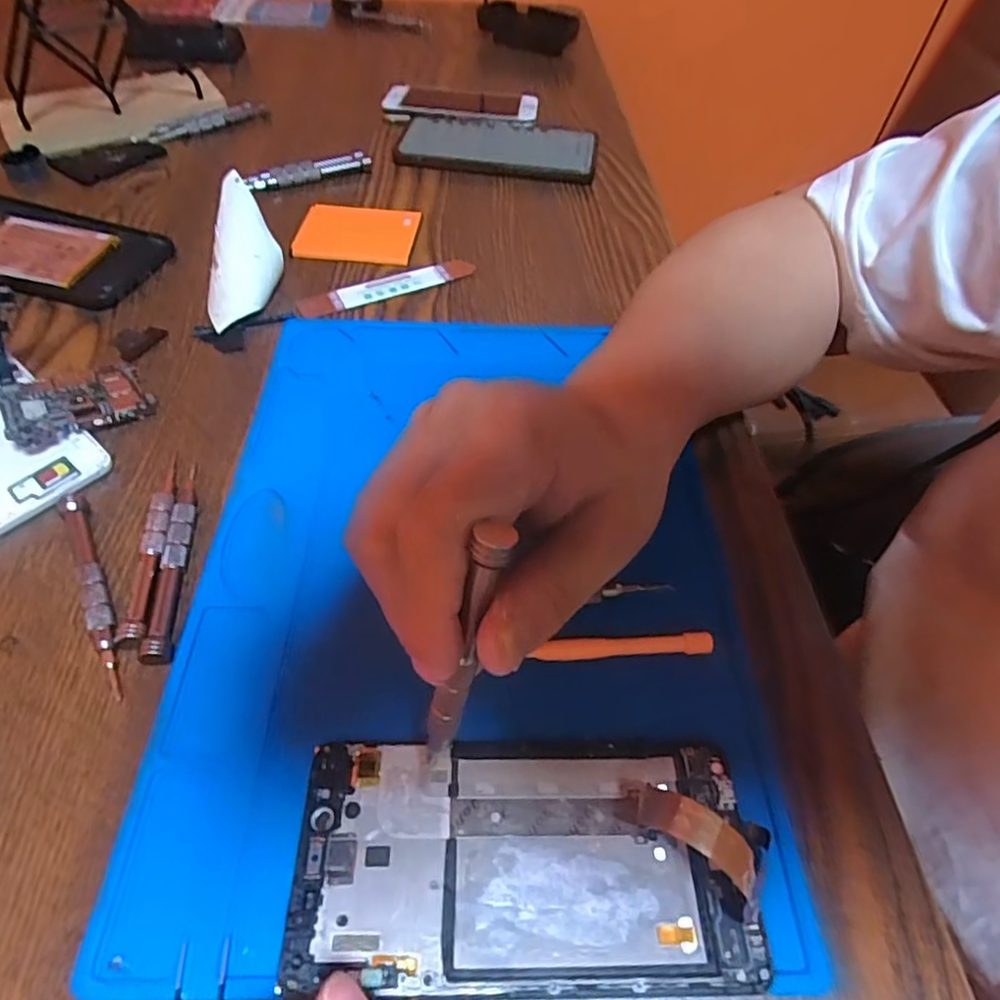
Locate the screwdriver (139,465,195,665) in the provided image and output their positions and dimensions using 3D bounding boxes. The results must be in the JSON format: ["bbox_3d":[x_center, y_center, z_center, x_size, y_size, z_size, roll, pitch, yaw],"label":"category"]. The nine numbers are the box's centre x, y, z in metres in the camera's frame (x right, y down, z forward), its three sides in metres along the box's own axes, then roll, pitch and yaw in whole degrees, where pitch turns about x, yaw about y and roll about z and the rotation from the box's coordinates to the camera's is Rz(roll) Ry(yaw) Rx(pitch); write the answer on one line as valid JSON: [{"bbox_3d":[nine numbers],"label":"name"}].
[{"bbox_3d":[-0.142,0.023,0.275,0.010,0.009,0.100,-4,53,-6],"label":"screwdriver"}]

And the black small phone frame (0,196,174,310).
[{"bbox_3d":[-0.307,-0.166,0.409,0.168,0.010,0.078,15,54,9],"label":"black small phone frame"}]

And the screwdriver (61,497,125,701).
[{"bbox_3d":[-0.170,0.037,0.263,0.010,0.010,0.102,-25,58,-20],"label":"screwdriver"}]

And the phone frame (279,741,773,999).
[{"bbox_3d":[0.009,0.118,0.207,0.147,0.004,0.071,2,53,-2],"label":"phone frame"}]

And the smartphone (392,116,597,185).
[{"bbox_3d":[-0.002,-0.293,0.517,0.159,0.010,0.079,10,53,5],"label":"smartphone"}]

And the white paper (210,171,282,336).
[{"bbox_3d":[-0.156,-0.149,0.382,0.039,0.015,0.091,1,87,-2],"label":"white paper"}]

